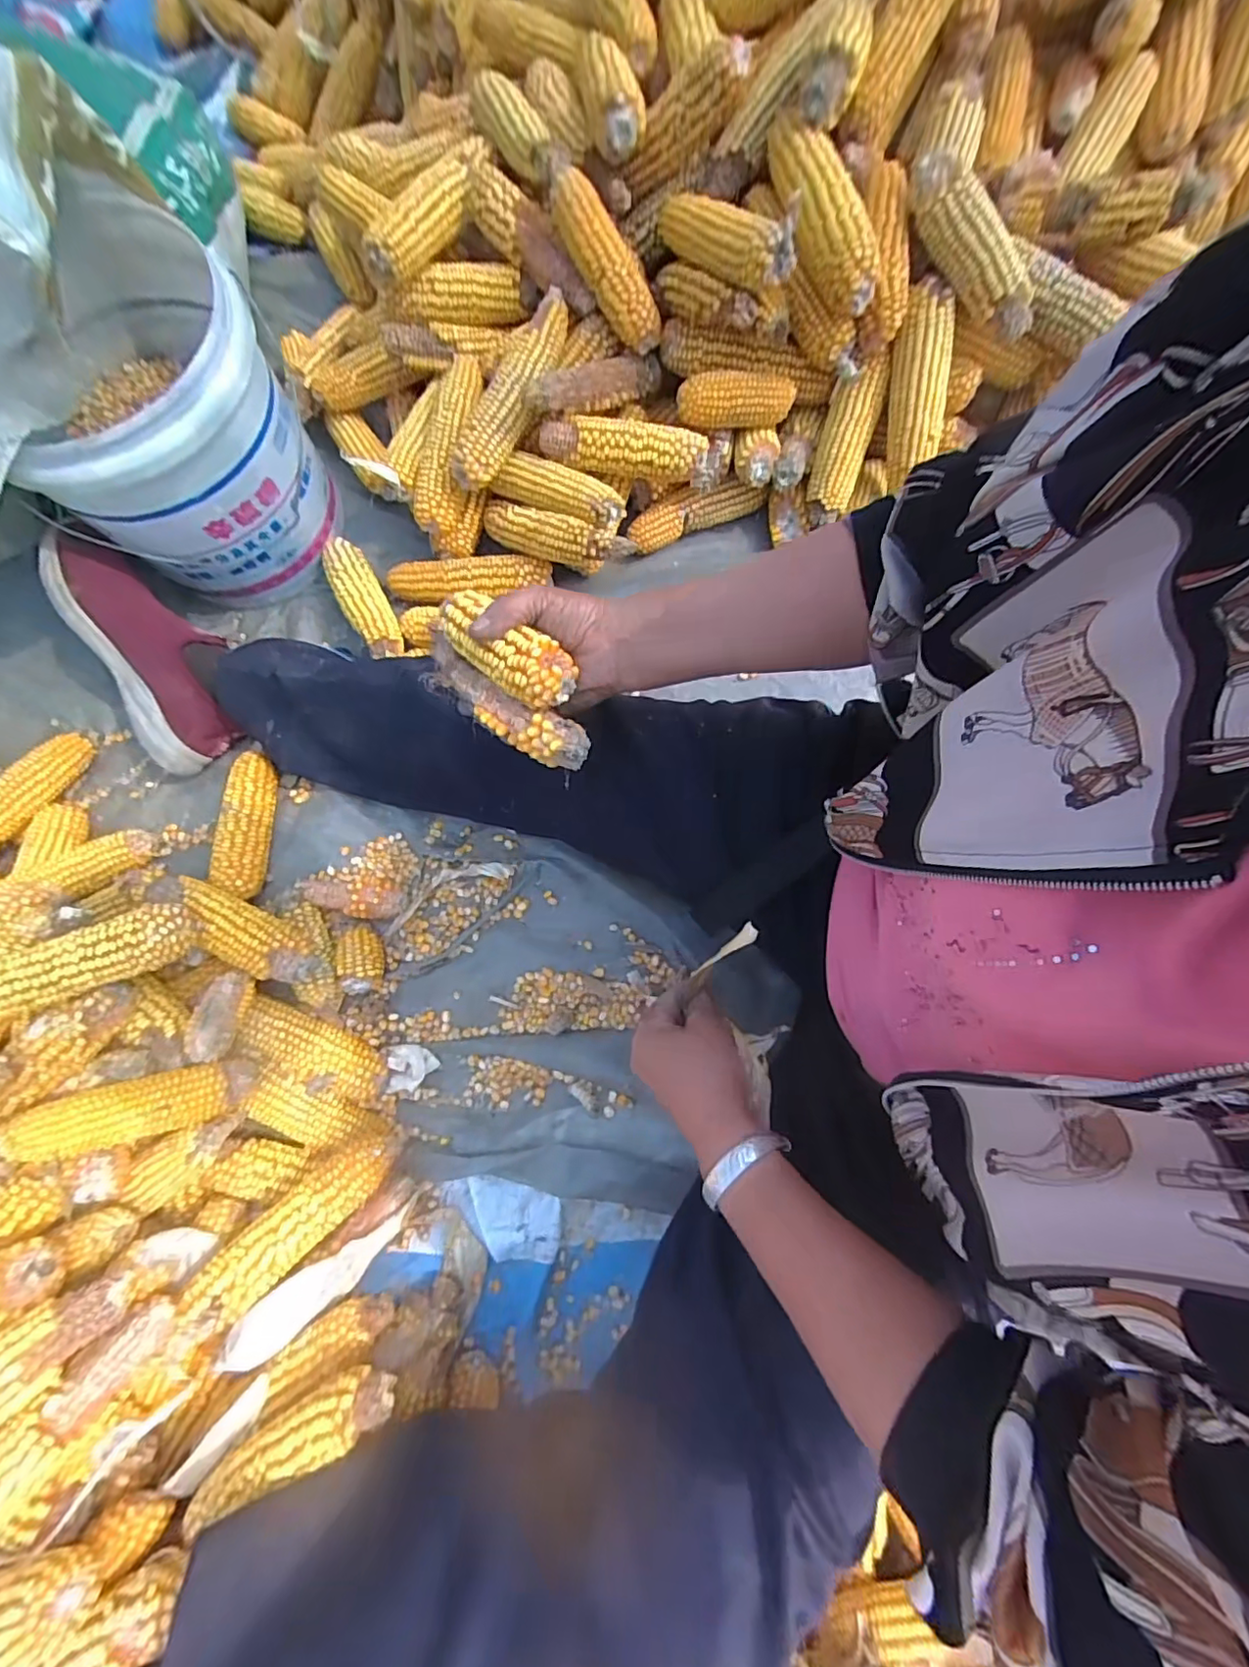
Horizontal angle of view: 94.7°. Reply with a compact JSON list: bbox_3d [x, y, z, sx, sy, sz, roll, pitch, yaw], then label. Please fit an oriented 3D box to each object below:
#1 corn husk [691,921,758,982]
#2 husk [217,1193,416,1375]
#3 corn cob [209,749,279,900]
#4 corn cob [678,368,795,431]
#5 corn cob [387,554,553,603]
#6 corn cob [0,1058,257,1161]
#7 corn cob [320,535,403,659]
[{"bbox_3d":[0.074,0.087,0.423,0.058,0.009,0.011,-44,80,17],"label":"corn husk"},{"bbox_3d":[-0.250,0.373,0.481,0.162,0.020,0.037,-32,79,-25],"label":"husk"},{"bbox_3d":[-0.395,-0.013,0.597,0.043,0.038,0.157,-4,78,-1],"label":"corn cob"},{"bbox_3d":[0.117,-0.448,0.592,0.124,0.043,0.036,-5,78,-1],"label":"corn cob"},{"bbox_3d":[-0.180,-0.296,0.665,0.188,0.038,0.039,-4,78,-1],"label":"corn cob"},{"bbox_3d":[-0.401,0.225,0.473,0.158,0.045,0.046,-5,76,-32],"label":"corn cob"},{"bbox_3d":[-0.295,-0.262,0.654,0.048,0.048,0.153,-30,79,-6],"label":"corn cob"}]

